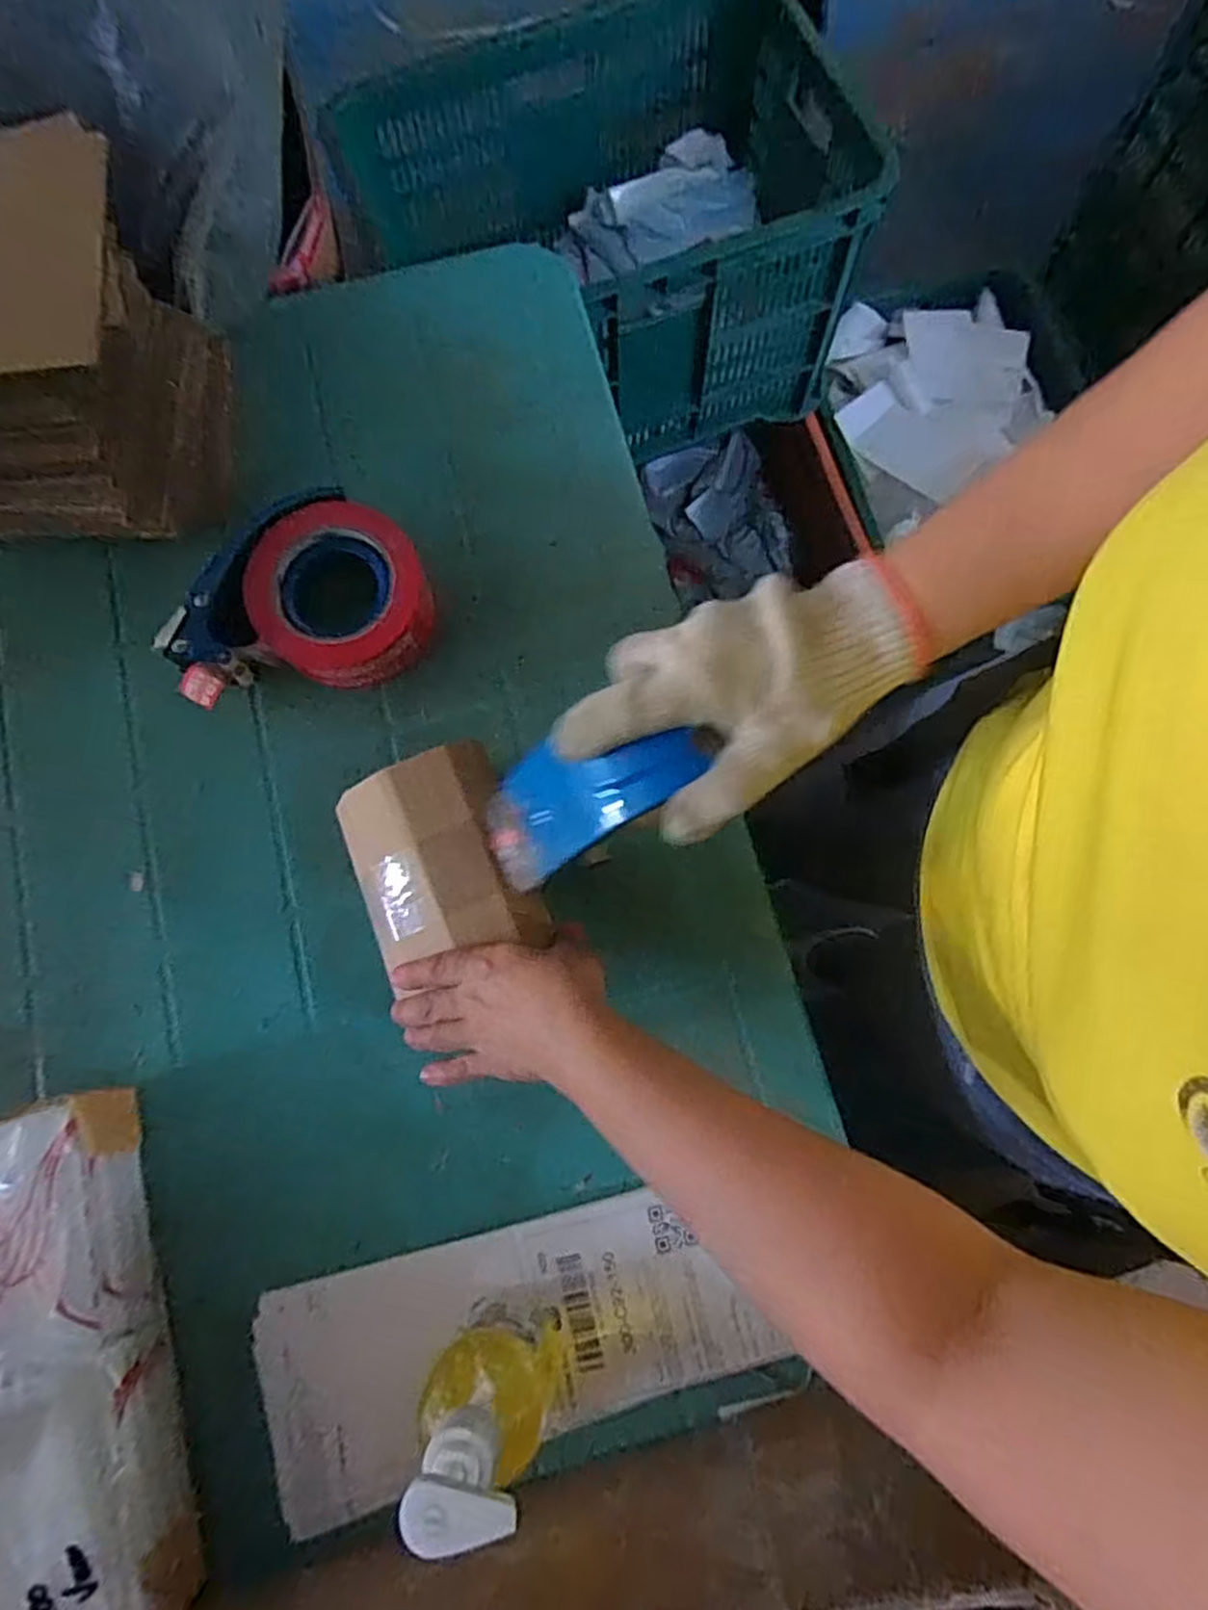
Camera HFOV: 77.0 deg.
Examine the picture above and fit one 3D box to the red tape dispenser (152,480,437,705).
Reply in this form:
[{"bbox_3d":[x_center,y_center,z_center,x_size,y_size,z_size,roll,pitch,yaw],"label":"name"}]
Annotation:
[{"bbox_3d":[-0.205,-0.138,0.522,0.170,0.068,0.122,-13,76,-1],"label":"red tape dispenser"}]

